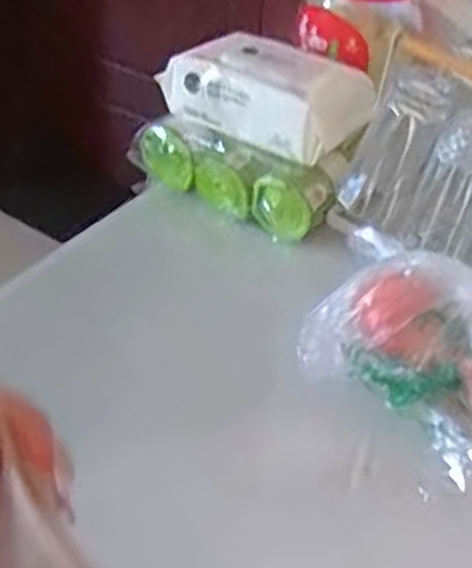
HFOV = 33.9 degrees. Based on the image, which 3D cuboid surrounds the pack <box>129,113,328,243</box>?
[{"bbox_3d":[-0.009,-0.116,0.817,0.214,0.063,0.058,28,46,27],"label":"pack"}]

